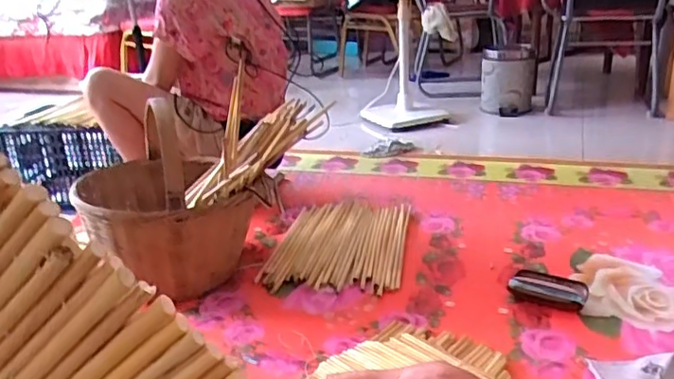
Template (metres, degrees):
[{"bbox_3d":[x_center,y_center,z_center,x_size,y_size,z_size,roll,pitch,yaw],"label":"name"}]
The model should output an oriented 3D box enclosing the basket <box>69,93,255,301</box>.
[{"bbox_3d":[-0.414,0.030,1.429,0.366,0.377,0.366,-11,22,-21],"label":"basket"}]

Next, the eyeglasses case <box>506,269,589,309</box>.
[{"bbox_3d":[0.464,0.223,1.323,0.163,0.049,0.084,8,23,26],"label":"eyeglasses case"}]

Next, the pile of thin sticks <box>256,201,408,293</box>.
[{"bbox_3d":[0.013,0.135,1.634,0.348,0.034,0.491,0,26,11],"label":"pile of thin sticks"}]

